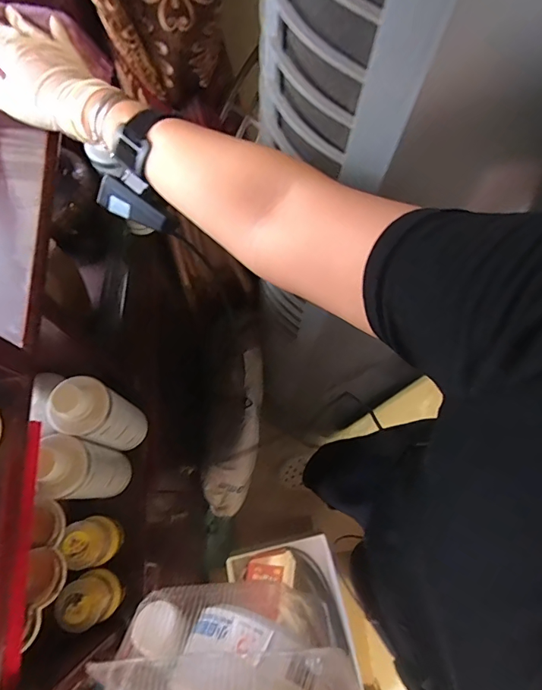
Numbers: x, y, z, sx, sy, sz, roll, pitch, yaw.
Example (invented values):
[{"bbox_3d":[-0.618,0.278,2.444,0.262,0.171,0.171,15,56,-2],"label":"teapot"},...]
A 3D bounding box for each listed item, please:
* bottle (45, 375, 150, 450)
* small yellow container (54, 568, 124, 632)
[{"bbox_3d":[-0.193,0.084,0.504,0.053,0.183,0.063,27,72,7],"label":"bottle"},{"bbox_3d":[-0.203,0.290,0.490,0.052,0.066,0.053,27,72,7],"label":"small yellow container"}]

